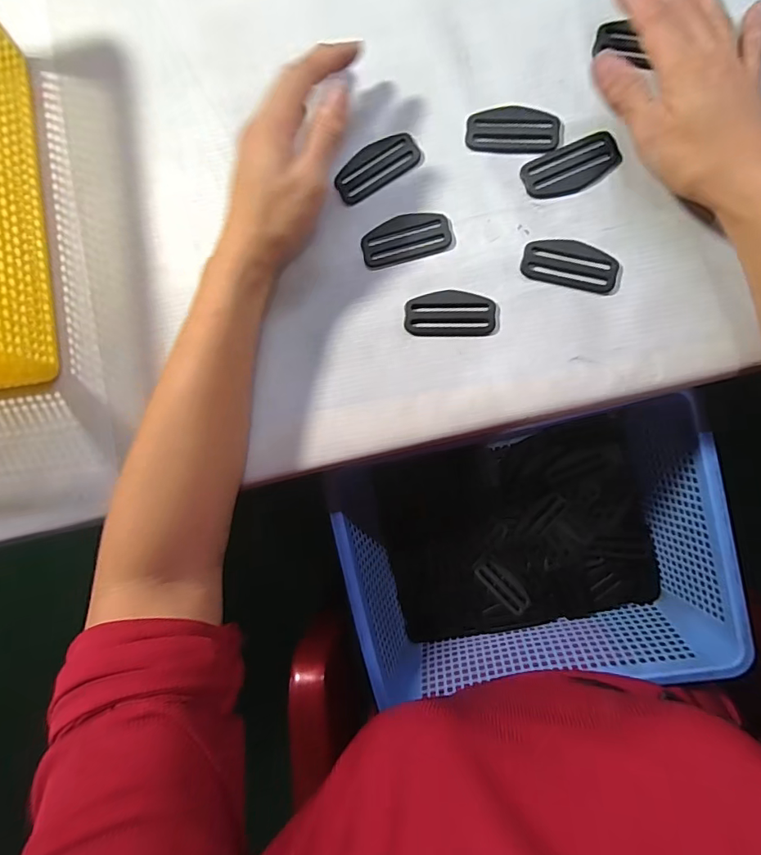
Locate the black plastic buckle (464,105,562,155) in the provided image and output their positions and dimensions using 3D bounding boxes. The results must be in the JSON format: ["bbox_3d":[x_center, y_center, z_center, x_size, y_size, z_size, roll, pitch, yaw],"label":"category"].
[{"bbox_3d":[0.086,-0.195,0.312,0.059,0.004,0.030,2,90,8],"label":"black plastic buckle"}]

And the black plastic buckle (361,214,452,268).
[{"bbox_3d":[0.017,-0.128,0.323,0.059,0.004,0.030,-12,88,8],"label":"black plastic buckle"}]

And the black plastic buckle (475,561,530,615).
[{"bbox_3d":[0.119,0.152,0.461,0.056,0.011,0.024,43,95,4],"label":"black plastic buckle"}]

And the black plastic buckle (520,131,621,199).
[{"bbox_3d":[0.123,-0.168,0.309,0.060,0.004,0.030,-19,87,8],"label":"black plastic buckle"}]

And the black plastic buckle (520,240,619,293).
[{"bbox_3d":[0.122,-0.105,0.307,0.058,0.004,0.028,17,92,8],"label":"black plastic buckle"}]

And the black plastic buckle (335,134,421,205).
[{"bbox_3d":[-0.003,-0.177,0.324,0.059,0.004,0.027,-29,86,7],"label":"black plastic buckle"}]

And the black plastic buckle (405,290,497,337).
[{"bbox_3d":[0.046,-0.076,0.316,0.059,0.004,0.030,0,90,8],"label":"black plastic buckle"}]

